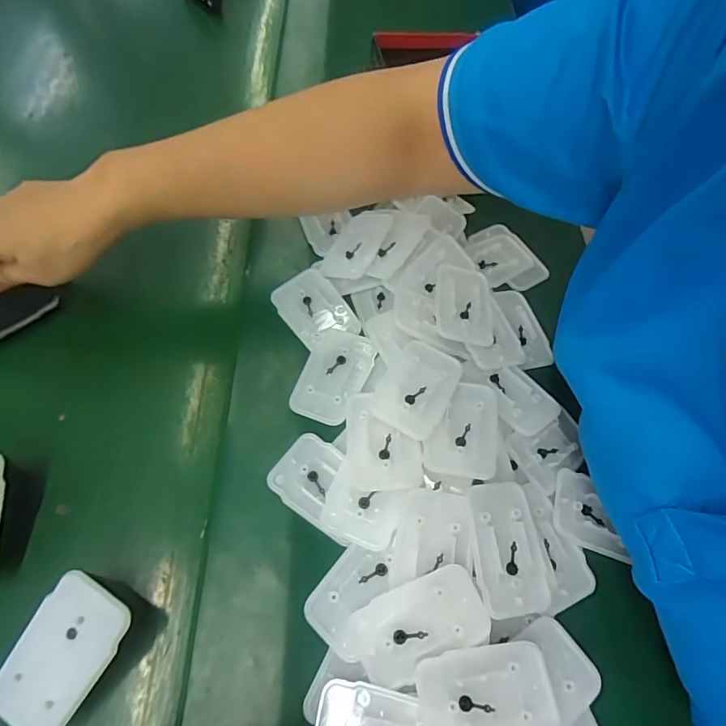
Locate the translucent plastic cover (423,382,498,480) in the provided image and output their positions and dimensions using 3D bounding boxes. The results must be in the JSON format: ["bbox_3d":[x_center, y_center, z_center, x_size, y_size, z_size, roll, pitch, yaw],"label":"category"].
[{"bbox_3d":[0.064,0.039,0.302,0.043,0.005,0.068,9,52,9],"label":"translucent plastic cover"}]

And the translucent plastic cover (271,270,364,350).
[{"bbox_3d":[-0.036,-0.041,0.358,0.045,0.005,0.067,-30,68,-20],"label":"translucent plastic cover"}]

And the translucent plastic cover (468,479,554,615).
[{"bbox_3d":[0.083,0.104,0.271,0.040,0.004,0.070,-1,67,-11],"label":"translucent plastic cover"}]

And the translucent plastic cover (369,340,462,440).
[{"bbox_3d":[0.035,0.014,0.313,0.046,0.005,0.069,29,63,10],"label":"translucent plastic cover"}]

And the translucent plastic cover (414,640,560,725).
[{"bbox_3d":[0.062,0.169,0.239,0.069,0.005,0.045,-4,61,-6],"label":"translucent plastic cover"}]

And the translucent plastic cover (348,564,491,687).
[{"bbox_3d":[0.029,0.138,0.252,0.069,0.006,0.042,-22,78,-5],"label":"translucent plastic cover"}]

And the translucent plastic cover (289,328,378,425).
[{"bbox_3d":[-0.020,0.008,0.331,0.043,0.008,0.068,22,62,7],"label":"translucent plastic cover"}]

